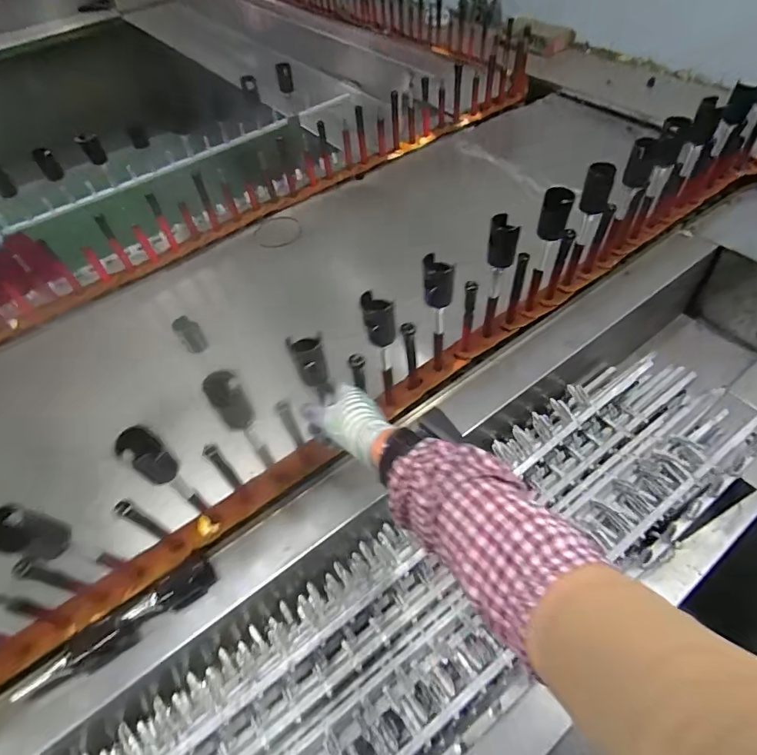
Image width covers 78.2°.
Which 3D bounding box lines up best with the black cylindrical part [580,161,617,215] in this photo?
[{"bbox_3d":[0.332,-0.284,0.714,0.031,0.073,0.036,3,51,8],"label":"black cylindrical part"}]

